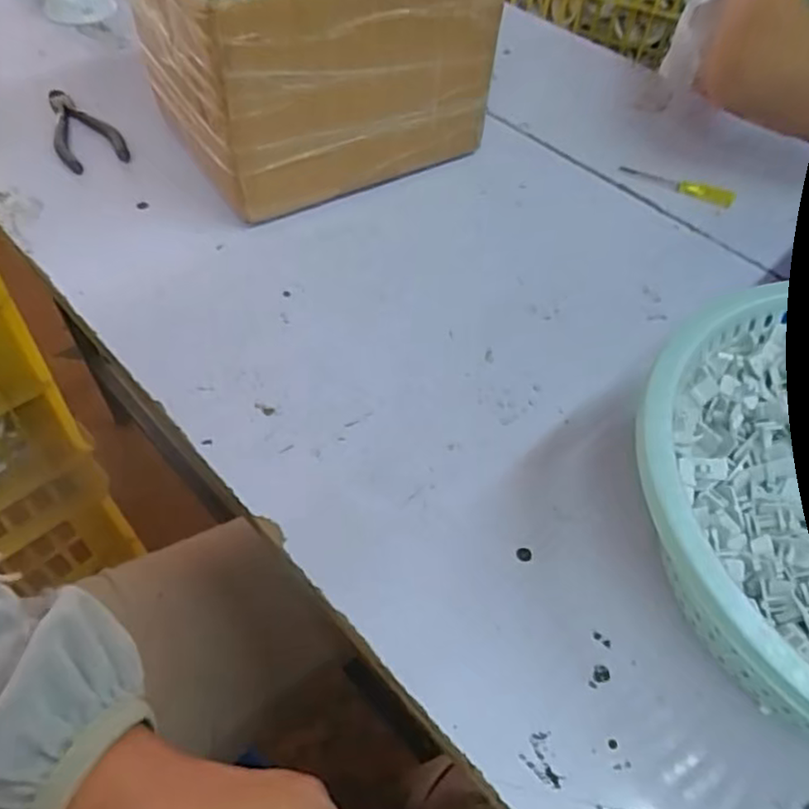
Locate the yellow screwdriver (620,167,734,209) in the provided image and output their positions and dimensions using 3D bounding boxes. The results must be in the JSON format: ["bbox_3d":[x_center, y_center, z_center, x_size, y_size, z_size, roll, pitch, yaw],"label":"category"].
[{"bbox_3d":[0.227,-0.185,0.545,0.093,0.010,0.015,27,56,17],"label":"yellow screwdriver"}]

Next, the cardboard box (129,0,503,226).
[{"bbox_3d":[-0.070,-0.281,0.509,0.232,0.156,0.195,-27,58,-21],"label":"cardboard box"}]

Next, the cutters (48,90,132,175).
[{"bbox_3d":[-0.274,-0.236,0.556,0.053,0.014,0.115,-21,57,-18],"label":"cutters"}]

